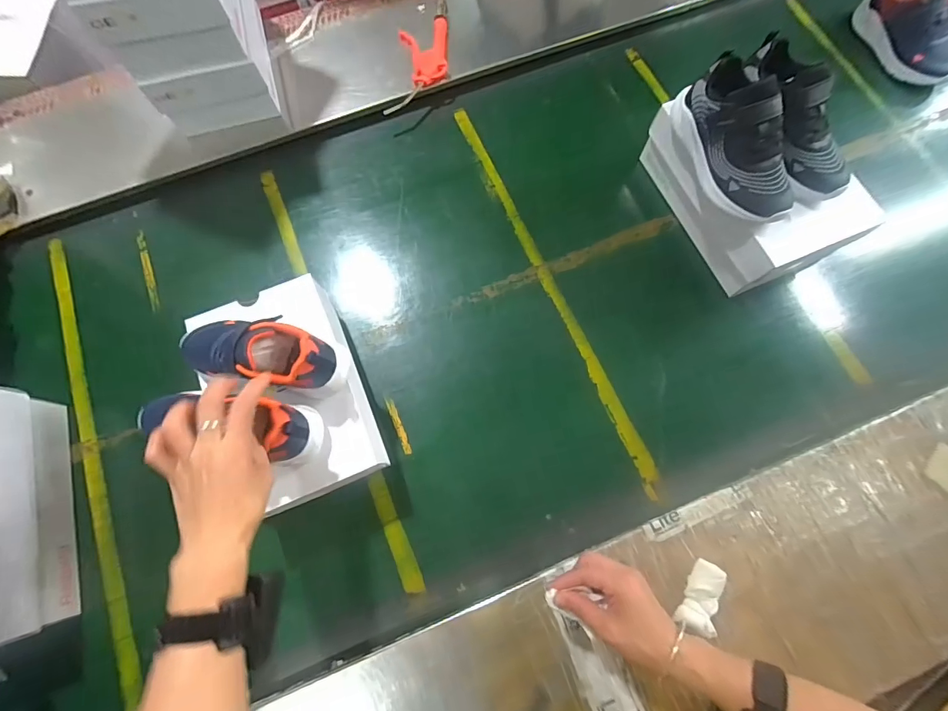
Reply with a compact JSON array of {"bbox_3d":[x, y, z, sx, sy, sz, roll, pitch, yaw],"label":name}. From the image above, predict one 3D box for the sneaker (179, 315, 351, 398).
[{"bbox_3d":[-0.242,-0.004,0.486,0.185,0.086,0.066,10,76,0],"label":"sneaker"}]

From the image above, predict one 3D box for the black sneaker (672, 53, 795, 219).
[{"bbox_3d":[0.350,-0.280,0.558,0.070,0.110,0.215,-22,77,-6],"label":"black sneaker"}]

